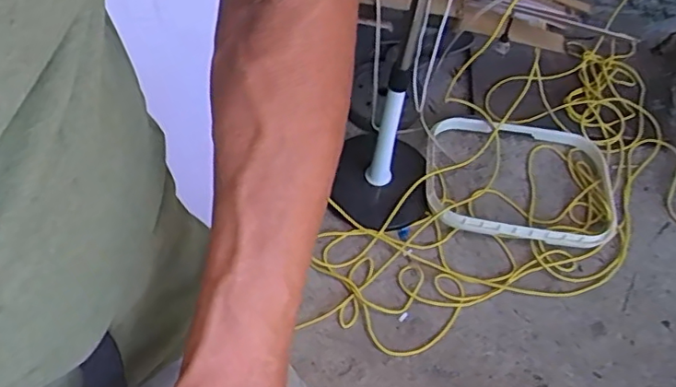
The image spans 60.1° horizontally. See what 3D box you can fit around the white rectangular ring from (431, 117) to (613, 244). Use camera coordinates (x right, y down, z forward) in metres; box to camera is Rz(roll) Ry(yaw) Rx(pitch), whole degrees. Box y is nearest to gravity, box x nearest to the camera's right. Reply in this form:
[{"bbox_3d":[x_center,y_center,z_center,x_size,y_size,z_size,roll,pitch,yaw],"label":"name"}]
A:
[{"bbox_3d":[0.441,-0.041,1.420,0.454,0.055,0.355,6,55,-1],"label":"white rectangular ring"}]

